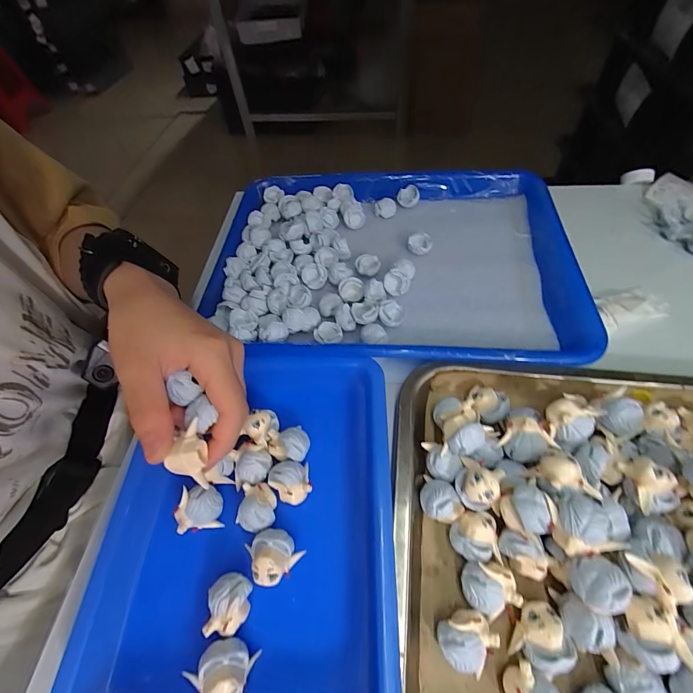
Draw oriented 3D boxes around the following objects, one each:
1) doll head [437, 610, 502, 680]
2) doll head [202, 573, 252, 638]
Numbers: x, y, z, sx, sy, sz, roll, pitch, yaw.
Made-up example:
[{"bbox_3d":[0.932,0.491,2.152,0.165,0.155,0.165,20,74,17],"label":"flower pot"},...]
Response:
[{"bbox_3d":[0.062,0.154,0.183,0.026,0.022,0.026,-1,56,1],"label":"doll head"},{"bbox_3d":[-0.066,0.147,0.198,0.021,0.027,0.028,3,56,4],"label":"doll head"}]

